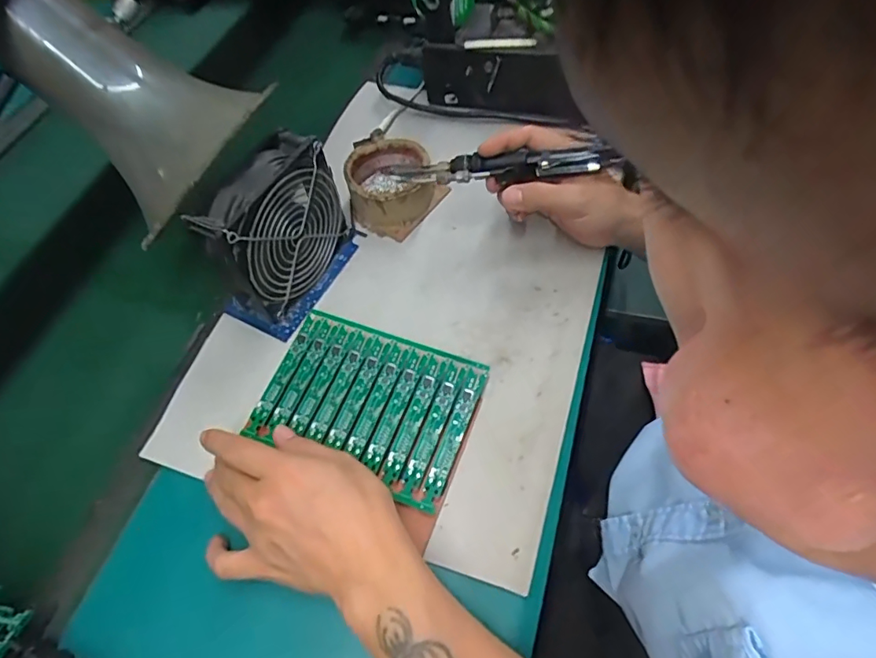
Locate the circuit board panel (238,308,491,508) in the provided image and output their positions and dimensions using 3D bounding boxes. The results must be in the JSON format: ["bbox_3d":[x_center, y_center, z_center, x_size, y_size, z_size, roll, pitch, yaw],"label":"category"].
[{"bbox_3d":[-0.055,0.056,0.408,0.164,0.010,0.115,18,62,14],"label":"circuit board panel"}]

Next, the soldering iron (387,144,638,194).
[{"bbox_3d":[0.058,-0.135,0.439,0.210,0.021,0.027,2,59,13],"label":"soldering iron"}]

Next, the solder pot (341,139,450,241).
[{"bbox_3d":[-0.047,-0.147,0.515,0.090,0.059,0.090,-2,59,3],"label":"solder pot"}]

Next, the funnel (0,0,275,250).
[{"bbox_3d":[-0.231,-0.171,0.398,0.156,0.113,0.140,32,30,-14],"label":"funnel"}]

